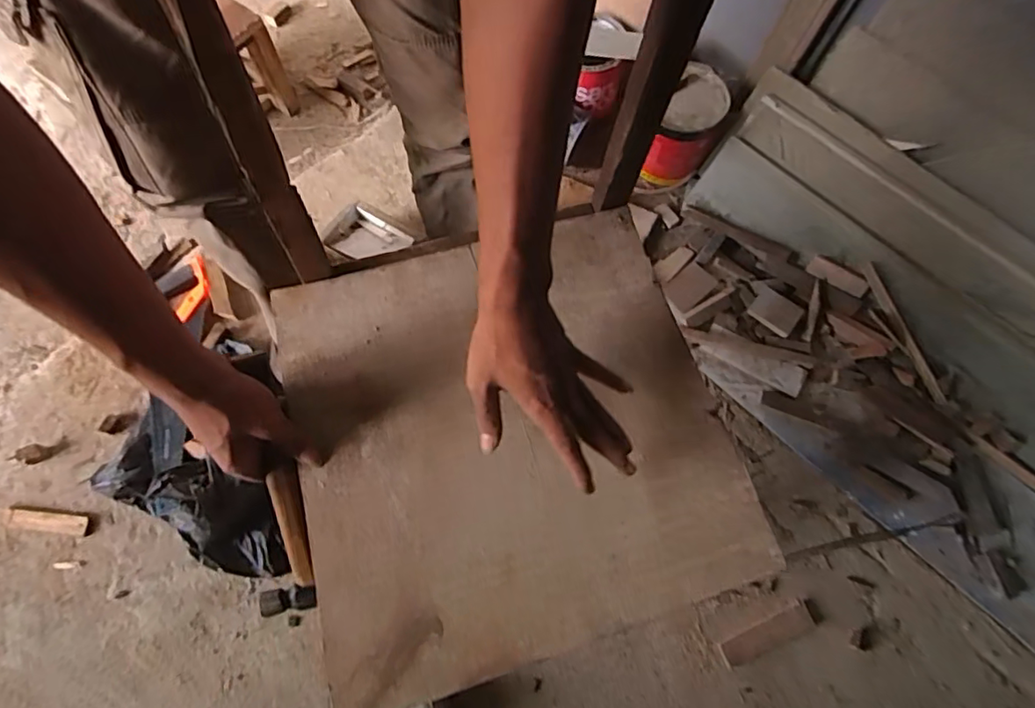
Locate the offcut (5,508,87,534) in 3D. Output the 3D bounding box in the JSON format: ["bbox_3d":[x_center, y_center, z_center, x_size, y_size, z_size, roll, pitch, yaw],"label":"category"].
[{"bbox_3d":[-0.714,0.254,0.845,0.116,0.021,0.028,6,68,0],"label":"offcut"}]

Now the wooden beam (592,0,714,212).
[{"bbox_3d":[0.105,-0.208,0.419,0.040,0.329,0.047,19,69,5],"label":"wooden beam"}]

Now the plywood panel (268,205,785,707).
[{"bbox_3d":[-0.009,0.064,0.505,0.366,0.014,0.370,-15,70,-8],"label":"plywood panel"}]

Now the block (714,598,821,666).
[{"bbox_3d":[0.379,0.419,0.836,0.164,0.012,0.040,-21,71,-11],"label":"block"}]

